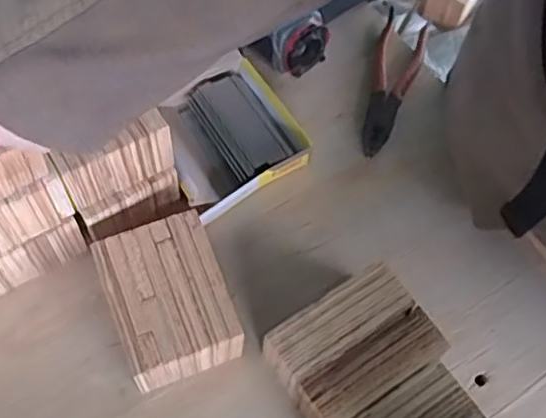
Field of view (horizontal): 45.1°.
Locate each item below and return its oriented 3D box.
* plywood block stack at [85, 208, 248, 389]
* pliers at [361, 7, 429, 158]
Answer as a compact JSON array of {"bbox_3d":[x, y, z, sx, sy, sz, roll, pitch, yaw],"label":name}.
[{"bbox_3d":[-0.088,0.080,0.561,0.092,0.068,0.120,-18,64,-13],"label":"plywood block stack"},{"bbox_3d":[0.130,-0.132,0.705,0.049,0.024,0.183,14,61,4],"label":"pliers"}]

